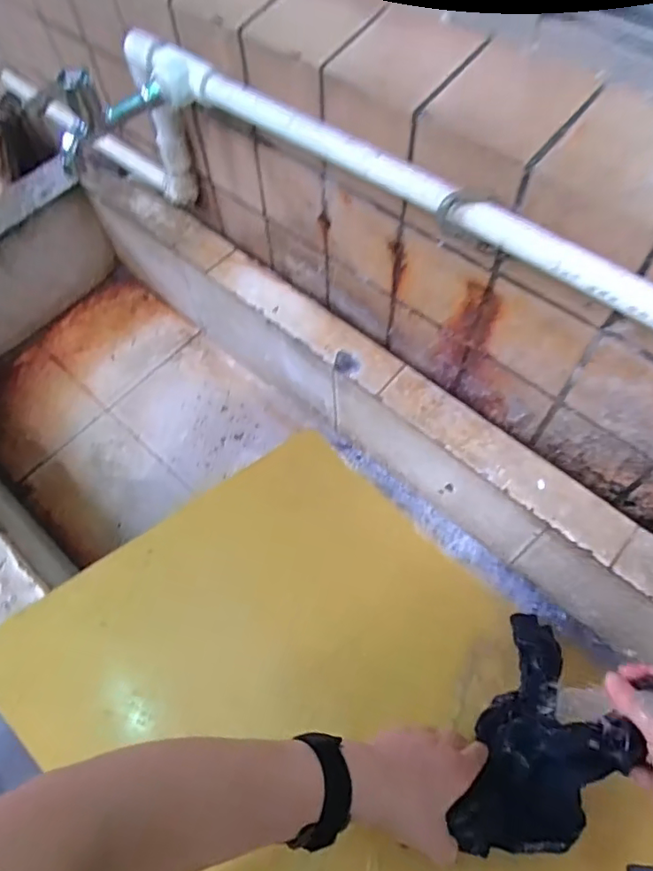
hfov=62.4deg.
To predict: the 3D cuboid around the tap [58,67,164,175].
[{"bbox_3d":[-0.212,-0.314,0.509,0.118,0.074,0.026,-40,67,-18],"label":"tap"}]

